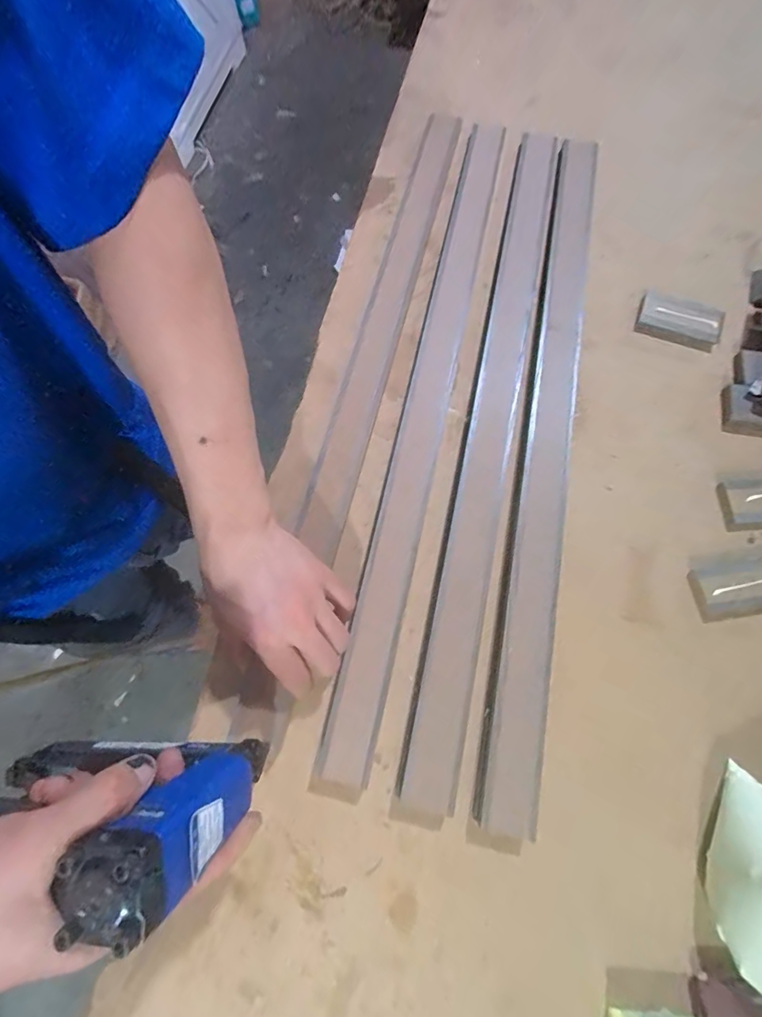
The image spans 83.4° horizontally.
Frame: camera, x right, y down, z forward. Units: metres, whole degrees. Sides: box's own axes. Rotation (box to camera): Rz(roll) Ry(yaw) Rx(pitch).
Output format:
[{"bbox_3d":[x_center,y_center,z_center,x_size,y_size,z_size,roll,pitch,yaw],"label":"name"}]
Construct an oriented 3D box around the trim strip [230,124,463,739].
[{"bbox_3d":[-0.014,-0.135,0.425,0.040,0.019,0.680,14,74,5],"label":"trim strip"}]

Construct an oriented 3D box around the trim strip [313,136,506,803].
[{"bbox_3d":[0.045,-0.116,0.424,0.043,0.029,0.685,13,73,5],"label":"trim strip"}]

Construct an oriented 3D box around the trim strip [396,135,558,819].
[{"bbox_3d":[0.113,-0.098,0.418,0.049,0.023,0.689,13,74,5],"label":"trim strip"}]

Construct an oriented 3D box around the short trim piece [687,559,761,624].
[{"bbox_3d":[0.315,0.069,0.370,0.085,0.008,0.045,-11,73,-2],"label":"short trim piece"}]

